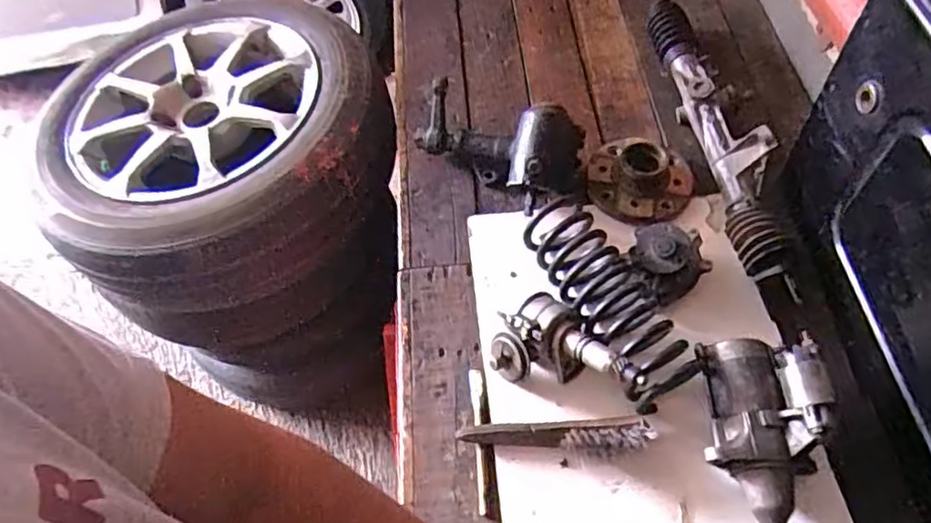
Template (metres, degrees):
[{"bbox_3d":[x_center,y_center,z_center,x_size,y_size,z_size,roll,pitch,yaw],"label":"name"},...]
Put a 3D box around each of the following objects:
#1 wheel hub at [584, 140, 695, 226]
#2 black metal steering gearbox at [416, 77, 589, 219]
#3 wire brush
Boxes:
[{"bbox_3d":[0.241,-0.115,0.878,0.138,0.049,0.134,0,59,-1],"label":"wheel hub"},{"bbox_3d":[0.048,-0.160,0.886,0.245,0.107,0.125,25,62,13],"label":"black metal steering gearbox"},{"bbox_3d":[0.098,0.192,0.698,0.205,0.038,0.039,-2,59,-2],"label":"wire brush"}]

